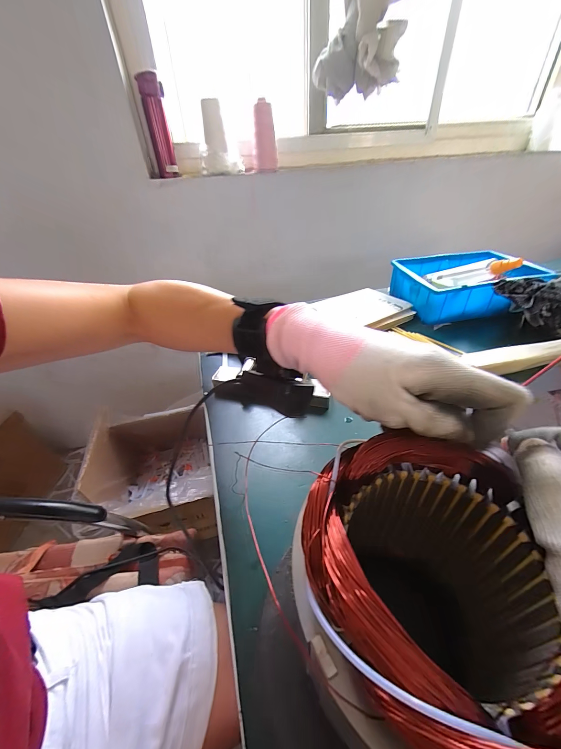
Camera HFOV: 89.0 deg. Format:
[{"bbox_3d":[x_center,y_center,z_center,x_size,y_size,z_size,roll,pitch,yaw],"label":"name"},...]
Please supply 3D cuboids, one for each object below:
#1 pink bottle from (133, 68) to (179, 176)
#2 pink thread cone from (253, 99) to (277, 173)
[{"bbox_3d":[-0.325,-0.656,0.767,0.055,0.207,0.044,-15,39,-14],"label":"pink bottle"},{"bbox_3d":[-0.050,-0.700,0.848,0.073,0.164,0.056,-2,38,2],"label":"pink thread cone"}]

